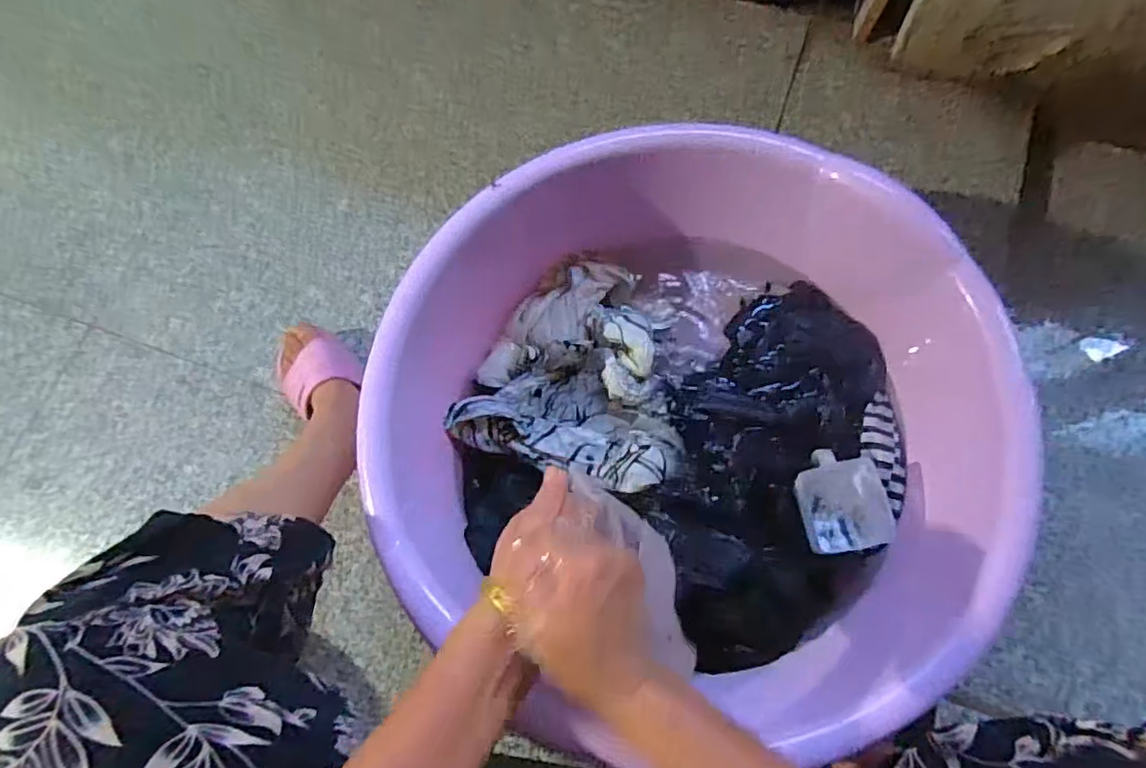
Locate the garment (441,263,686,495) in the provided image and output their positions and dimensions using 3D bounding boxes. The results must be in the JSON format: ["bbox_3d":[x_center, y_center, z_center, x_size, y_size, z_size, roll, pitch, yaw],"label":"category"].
[{"bbox_3d":[0.017,-0.019,0.672,0.230,0.056,0.238,15,76,9],"label":"garment"}]

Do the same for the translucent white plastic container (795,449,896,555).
[{"bbox_3d":[0.267,0.116,0.604,0.080,0.032,0.098,-17,73,0],"label":"translucent white plastic container"}]

